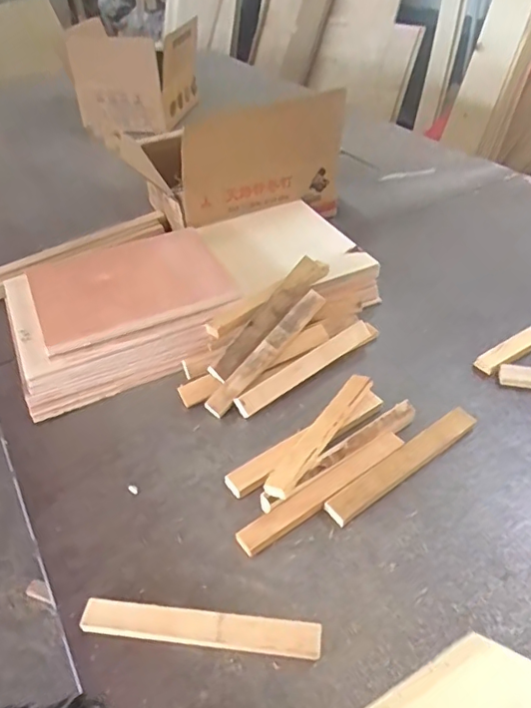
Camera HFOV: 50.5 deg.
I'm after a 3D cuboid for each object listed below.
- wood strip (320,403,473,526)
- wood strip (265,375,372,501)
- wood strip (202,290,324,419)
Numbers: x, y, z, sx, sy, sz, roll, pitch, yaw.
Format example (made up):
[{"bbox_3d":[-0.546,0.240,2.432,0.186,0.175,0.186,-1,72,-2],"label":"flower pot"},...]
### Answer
[{"bbox_3d":[0.204,0.158,0.823,0.284,0.009,0.041,-28,63,-26],"label":"wood strip"},{"bbox_3d":[0.087,0.116,0.844,0.038,0.021,0.274,21,47,28],"label":"wood strip"},{"bbox_3d":[0.005,-0.005,0.963,0.036,0.013,0.289,41,70,6],"label":"wood strip"}]

